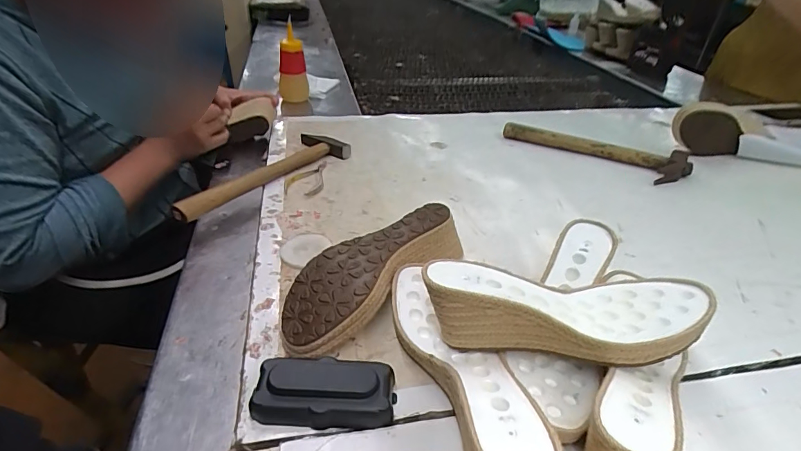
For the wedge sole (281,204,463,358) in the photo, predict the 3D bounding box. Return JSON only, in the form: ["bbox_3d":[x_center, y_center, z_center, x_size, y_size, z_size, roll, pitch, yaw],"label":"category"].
[{"bbox_3d":[-0.030,0.044,0.435,0.206,0.062,0.079,-28,45,-37],"label":"wedge sole"}]

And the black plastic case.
[{"bbox_3d":[-0.059,0.129,0.347,0.106,0.027,0.049,4,34,1],"label":"black plastic case"}]

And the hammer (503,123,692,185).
[{"bbox_3d":[0.317,-0.126,0.735,0.293,0.030,0.074,17,37,19],"label":"hammer"}]

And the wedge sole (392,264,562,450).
[{"bbox_3d":[0.043,0.108,0.350,0.059,0.065,0.222,-9,36,-17],"label":"wedge sole"}]

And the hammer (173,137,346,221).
[{"bbox_3d":[-0.201,-0.081,0.631,0.085,0.031,0.278,30,43,33],"label":"hammer"}]

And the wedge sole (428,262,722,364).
[{"bbox_3d":[0.130,0.071,0.350,0.215,0.053,0.076,2,34,-1],"label":"wedge sole"}]

